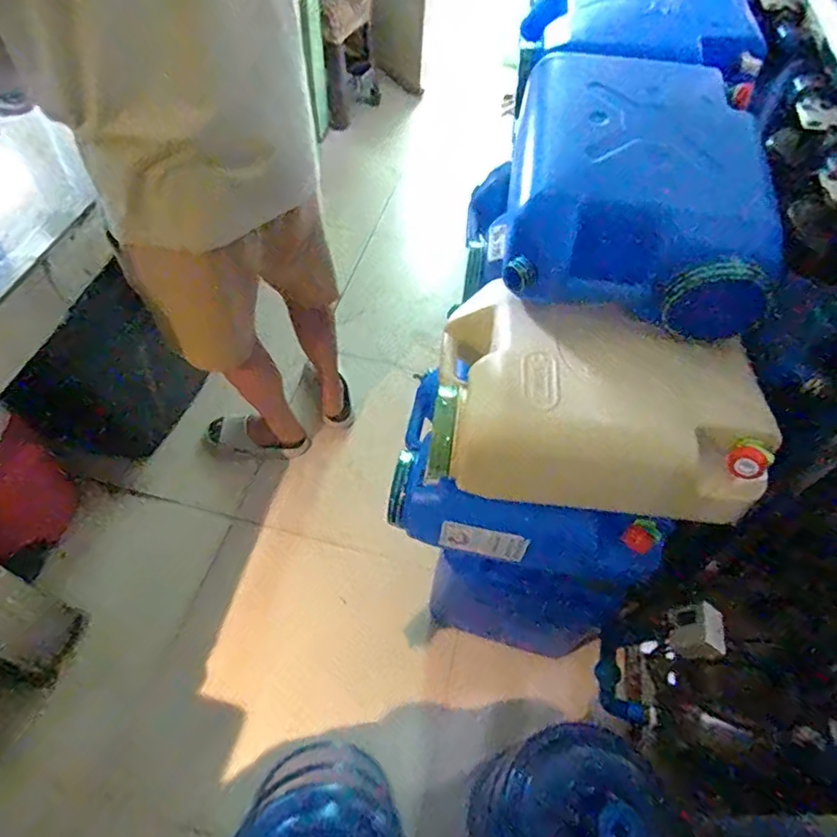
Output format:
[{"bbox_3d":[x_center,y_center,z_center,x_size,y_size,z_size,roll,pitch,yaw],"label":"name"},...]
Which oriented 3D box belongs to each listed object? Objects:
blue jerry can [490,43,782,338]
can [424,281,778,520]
[{"bbox_3d":[0.299,-0.333,0.770,0.345,0.165,0.402,13,54,5],"label":"blue jerry can"},{"bbox_3d":[0.234,-0.039,0.755,0.416,0.176,0.277,9,54,2],"label":"can"}]

